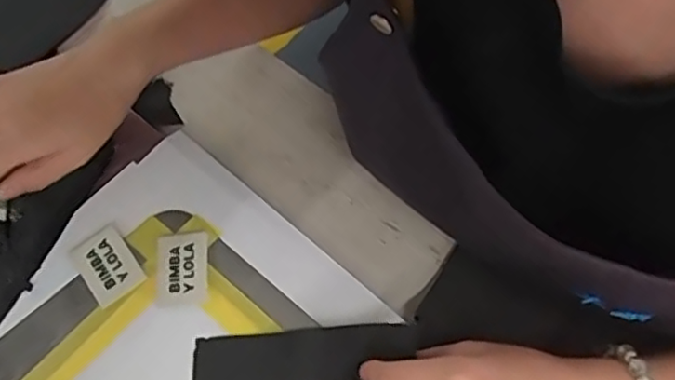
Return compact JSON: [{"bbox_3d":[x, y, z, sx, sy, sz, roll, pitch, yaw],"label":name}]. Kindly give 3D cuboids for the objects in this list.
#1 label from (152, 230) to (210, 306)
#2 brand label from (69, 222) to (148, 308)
[{"bbox_3d":[-0.104,0.051,0.420,0.037,0.004,0.047,-9,65,-1],"label":"label"},{"bbox_3d":[-0.154,0.050,0.424,0.035,0.004,0.049,-36,68,-13],"label":"brand label"}]

